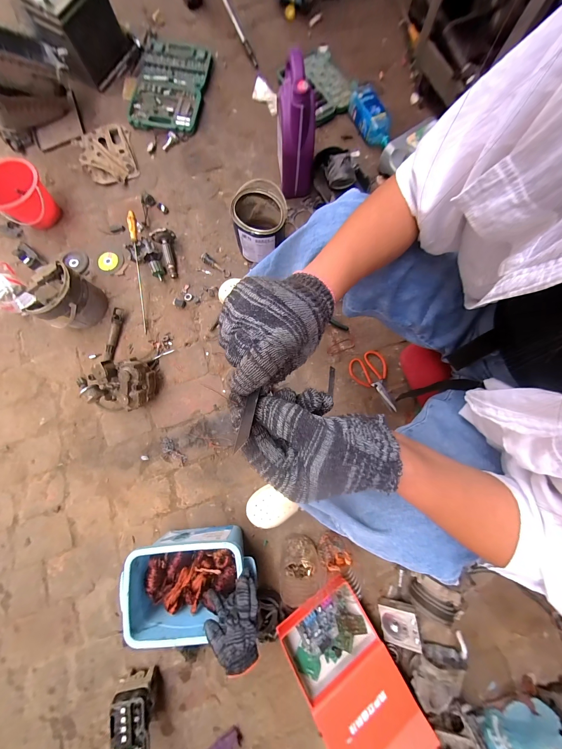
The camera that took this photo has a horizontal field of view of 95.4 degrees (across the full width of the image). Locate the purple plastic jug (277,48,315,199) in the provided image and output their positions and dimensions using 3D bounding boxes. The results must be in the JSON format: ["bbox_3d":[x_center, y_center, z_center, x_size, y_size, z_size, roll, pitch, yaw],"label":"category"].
[{"bbox_3d":[0.050,-0.707,0.764,0.111,0.290,0.157,-1,81,-2],"label":"purple plastic jug"}]

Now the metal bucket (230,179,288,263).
[{"bbox_3d":[-0.063,-0.463,0.802,0.155,0.147,0.174,-5,81,-1],"label":"metal bucket"}]

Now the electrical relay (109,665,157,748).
[{"bbox_3d":[-0.341,0.800,0.605,0.081,0.091,0.128,-10,81,-2],"label":"electrical relay"}]

